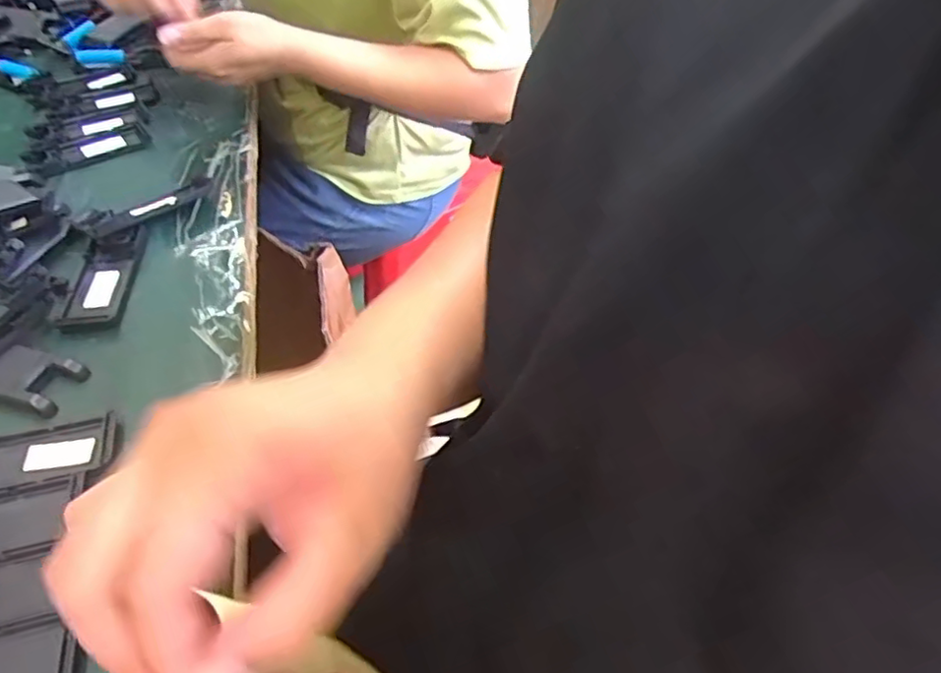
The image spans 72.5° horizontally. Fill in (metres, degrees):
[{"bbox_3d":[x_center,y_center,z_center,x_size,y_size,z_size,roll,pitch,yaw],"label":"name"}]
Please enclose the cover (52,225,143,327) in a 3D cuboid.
[{"bbox_3d":[-0.267,-0.042,0.459,0.045,0.019,0.096,-3,46,-6],"label":"cover"}]

